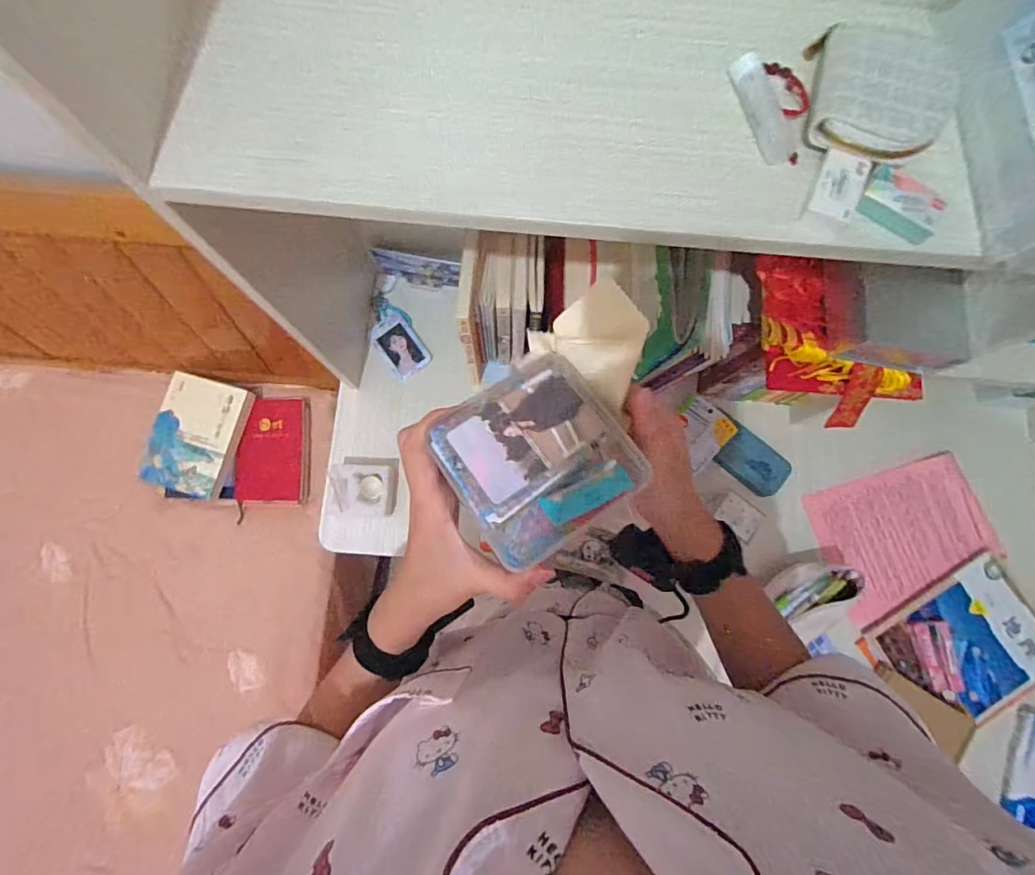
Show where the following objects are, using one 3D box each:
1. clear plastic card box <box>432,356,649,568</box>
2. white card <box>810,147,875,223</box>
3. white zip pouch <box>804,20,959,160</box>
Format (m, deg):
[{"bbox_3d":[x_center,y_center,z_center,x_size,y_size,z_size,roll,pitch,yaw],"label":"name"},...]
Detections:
[{"bbox_3d":[0.012,0.011,0.302,0.106,0.025,0.109,-34,80,-7],"label":"clear plastic card box"},{"bbox_3d":[0.225,-0.175,0.336,0.030,0.004,0.049,20,83,10],"label":"white card"},{"bbox_3d":[0.260,-0.249,0.343,0.088,0.026,0.109,15,78,3],"label":"white zip pouch"}]

